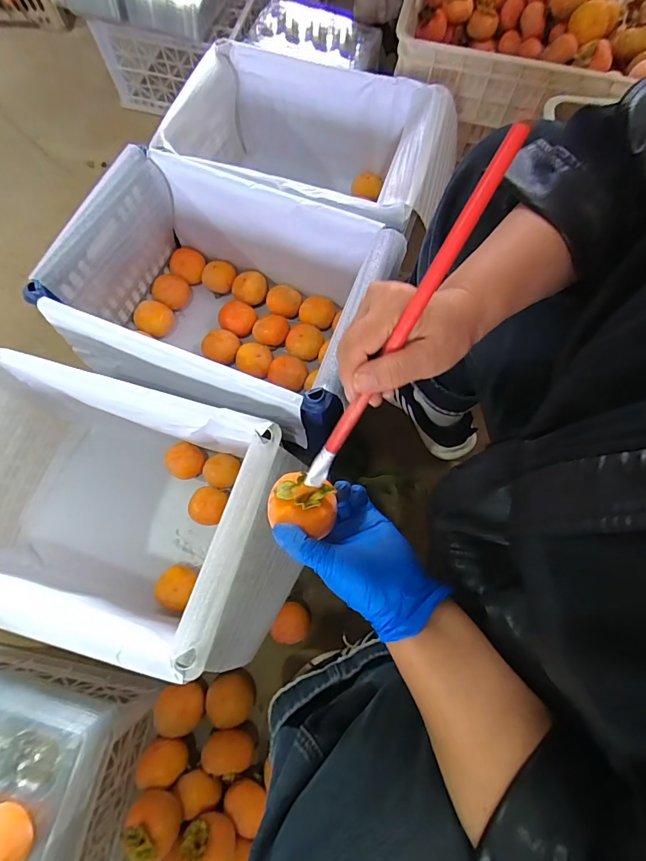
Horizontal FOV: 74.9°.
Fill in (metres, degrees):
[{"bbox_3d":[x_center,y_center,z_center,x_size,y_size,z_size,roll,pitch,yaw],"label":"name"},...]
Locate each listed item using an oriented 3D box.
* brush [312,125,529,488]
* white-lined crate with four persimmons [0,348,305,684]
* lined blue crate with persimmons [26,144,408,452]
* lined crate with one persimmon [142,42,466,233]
[{"bbox_3d":[0.045,-0.054,0.272,0.012,0.011,0.252,35,120,11],"label":"brush"},{"bbox_3d":[-0.259,0.116,0.587,0.471,0.215,0.301,16,73,5],"label":"white-lined crate with four persimmons"},{"bbox_3d":[-0.144,-0.189,0.685,0.432,0.244,0.316,21,73,7],"label":"lined blue crate with persimmons"},{"bbox_3d":[-0.019,-0.480,0.781,0.440,0.216,0.310,23,73,7],"label":"lined crate with one persimmon"}]

